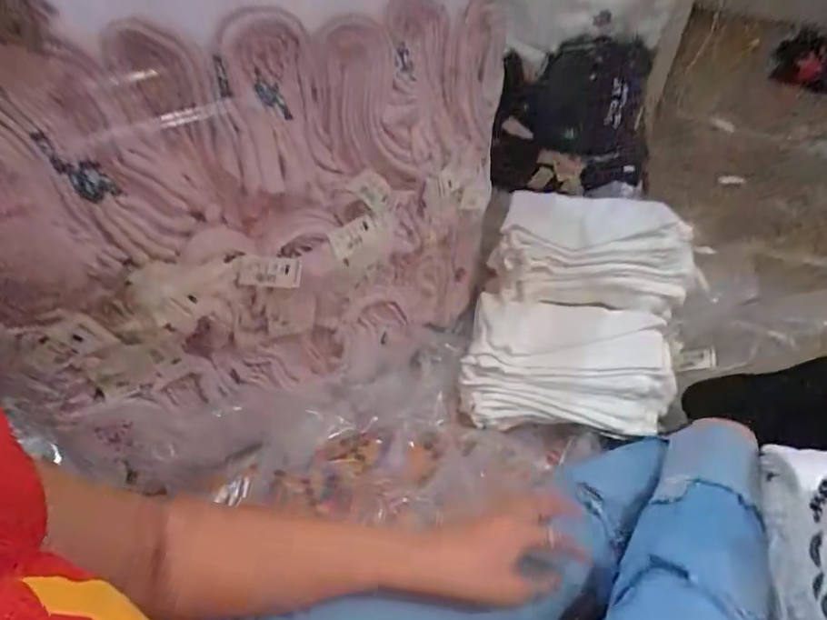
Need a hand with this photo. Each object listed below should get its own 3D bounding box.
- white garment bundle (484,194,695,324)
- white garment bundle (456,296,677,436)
[{"bbox_3d":[0.251,-0.088,0.749,0.252,0.114,0.157,12,43,12],"label":"white garment bundle"},{"bbox_3d":[0.191,0.058,0.678,0.246,0.090,0.172,5,42,4],"label":"white garment bundle"}]

